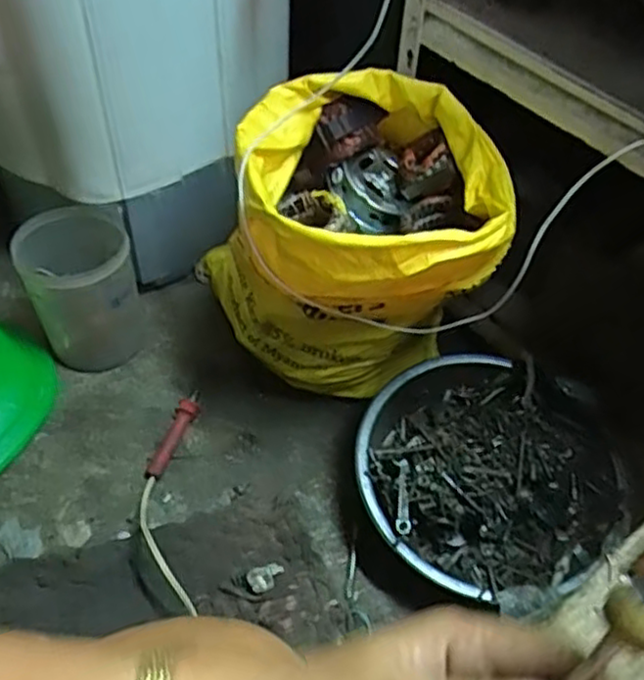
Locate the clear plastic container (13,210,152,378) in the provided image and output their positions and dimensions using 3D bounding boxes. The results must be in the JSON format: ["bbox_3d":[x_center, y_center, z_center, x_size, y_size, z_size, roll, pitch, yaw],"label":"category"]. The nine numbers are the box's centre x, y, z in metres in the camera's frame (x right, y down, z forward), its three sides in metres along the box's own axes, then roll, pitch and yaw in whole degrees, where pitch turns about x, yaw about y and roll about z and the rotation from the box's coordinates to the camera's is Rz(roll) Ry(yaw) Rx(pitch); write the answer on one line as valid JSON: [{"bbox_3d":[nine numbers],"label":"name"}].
[{"bbox_3d":[-0.312,-0.062,0.917,0.130,0.182,0.117,-17,52,-17],"label":"clear plastic container"}]

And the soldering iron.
[{"bbox_3d":[-0.189,0.121,0.882,0.026,0.028,0.125,19,51,13],"label":"soldering iron"}]

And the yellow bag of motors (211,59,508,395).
[{"bbox_3d":[0.039,-0.087,0.814,0.261,0.324,0.289,-17,52,-16],"label":"yellow bag of motors"}]

